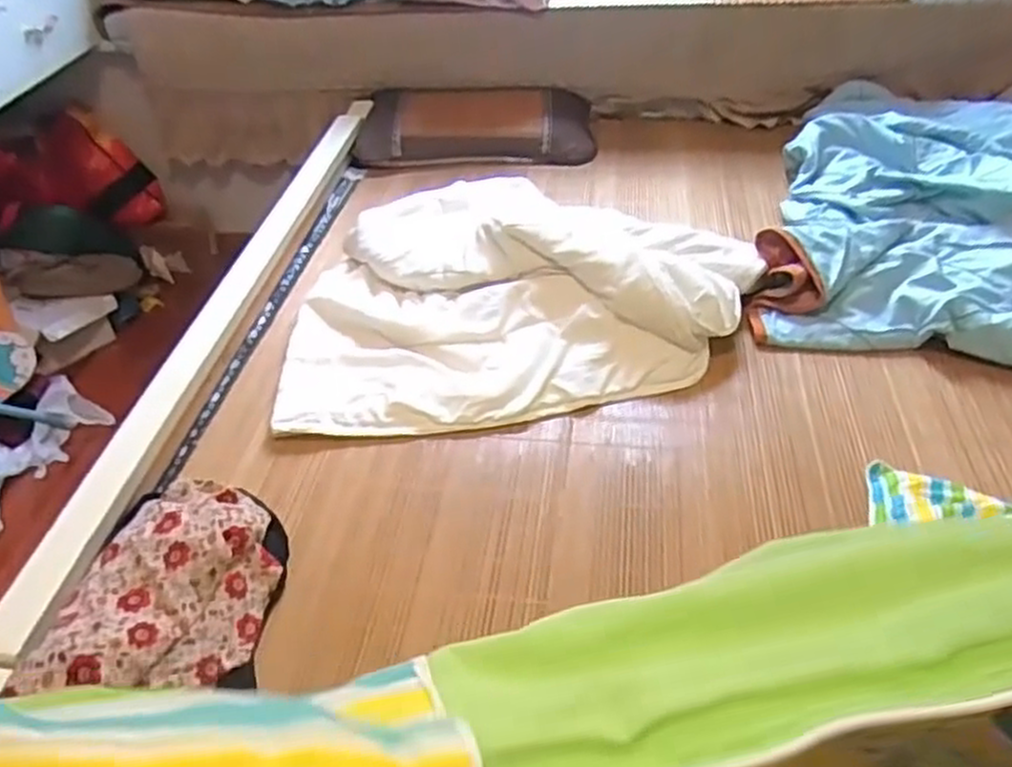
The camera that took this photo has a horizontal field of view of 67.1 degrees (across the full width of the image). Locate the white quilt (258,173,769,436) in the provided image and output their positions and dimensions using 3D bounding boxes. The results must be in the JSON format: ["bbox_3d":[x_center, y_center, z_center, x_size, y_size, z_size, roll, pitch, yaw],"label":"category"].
[{"bbox_3d":[0.026,-0.178,1.194,0.711,0.096,0.589,-5,41,-1],"label":"white quilt"}]

